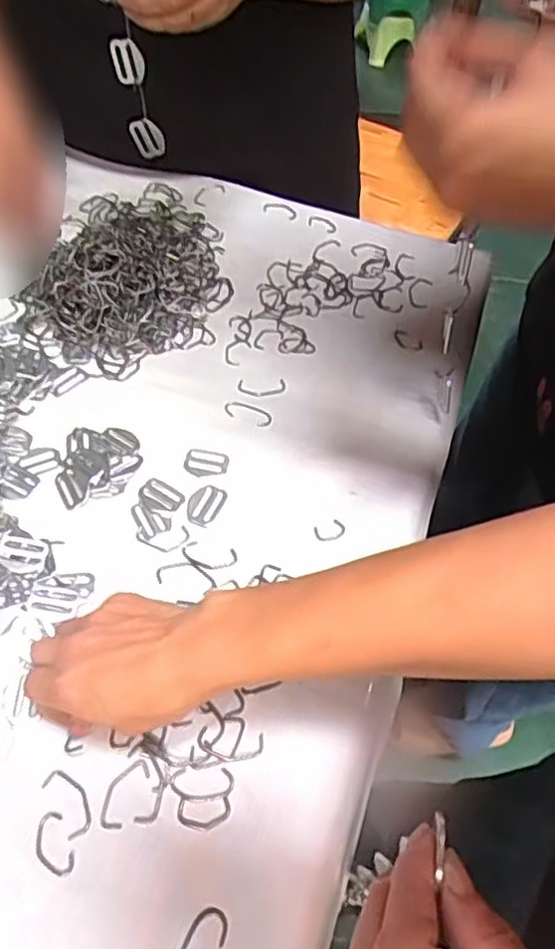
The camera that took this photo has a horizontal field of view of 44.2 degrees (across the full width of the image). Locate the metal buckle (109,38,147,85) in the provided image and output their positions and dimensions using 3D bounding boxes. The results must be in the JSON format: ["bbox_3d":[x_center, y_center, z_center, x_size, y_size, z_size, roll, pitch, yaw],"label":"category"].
[{"bbox_3d":[-0.117,-0.326,0.540,0.030,0.032,0.007,16,55,17],"label":"metal buckle"}]

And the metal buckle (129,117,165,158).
[{"bbox_3d":[-0.113,-0.290,0.592,0.029,0.034,0.008,3,52,18],"label":"metal buckle"}]

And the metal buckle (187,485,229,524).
[{"bbox_3d":[-0.052,0.020,0.497,0.024,0.004,0.032,22,57,11],"label":"metal buckle"}]

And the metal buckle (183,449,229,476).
[{"bbox_3d":[-0.054,-0.009,0.517,0.032,0.004,0.022,8,56,1],"label":"metal buckle"}]

